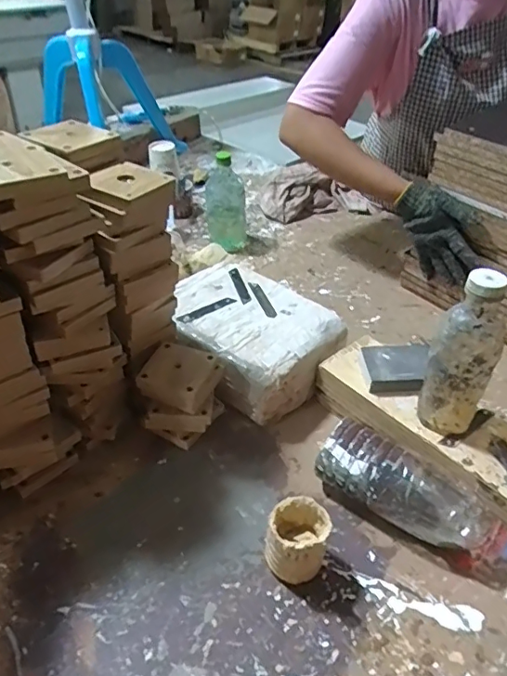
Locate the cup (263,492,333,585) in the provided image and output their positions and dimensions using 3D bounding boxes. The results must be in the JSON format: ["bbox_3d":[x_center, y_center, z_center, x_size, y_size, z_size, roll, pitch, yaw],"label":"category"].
[{"bbox_3d":[0.046,0.225,0.572,0.063,0.076,0.070,19,42,19],"label":"cup"}]

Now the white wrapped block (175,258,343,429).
[{"bbox_3d":[-0.016,-0.005,0.818,0.210,0.093,0.267,-31,50,-34],"label":"white wrapped block"}]

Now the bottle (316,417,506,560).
[{"bbox_3d":[0.192,0.190,0.621,0.228,0.085,0.080,26,44,25],"label":"bottle"}]

